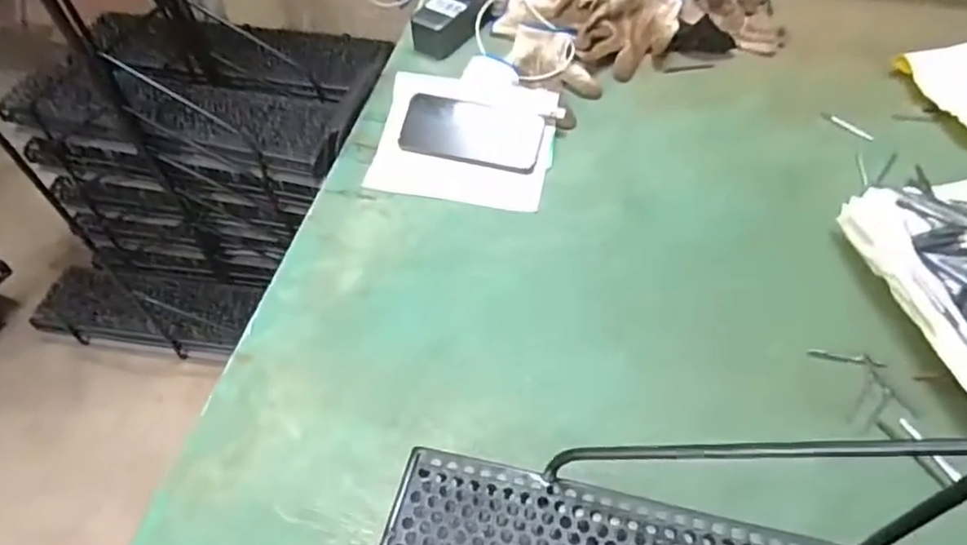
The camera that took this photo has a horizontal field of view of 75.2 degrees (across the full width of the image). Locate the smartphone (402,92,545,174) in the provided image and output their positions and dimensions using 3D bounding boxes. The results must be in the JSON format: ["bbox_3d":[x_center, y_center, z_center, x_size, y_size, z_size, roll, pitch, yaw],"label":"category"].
[{"bbox_3d":[-0.013,-0.166,0.740,0.162,0.006,0.081,13,70,8],"label":"smartphone"}]

